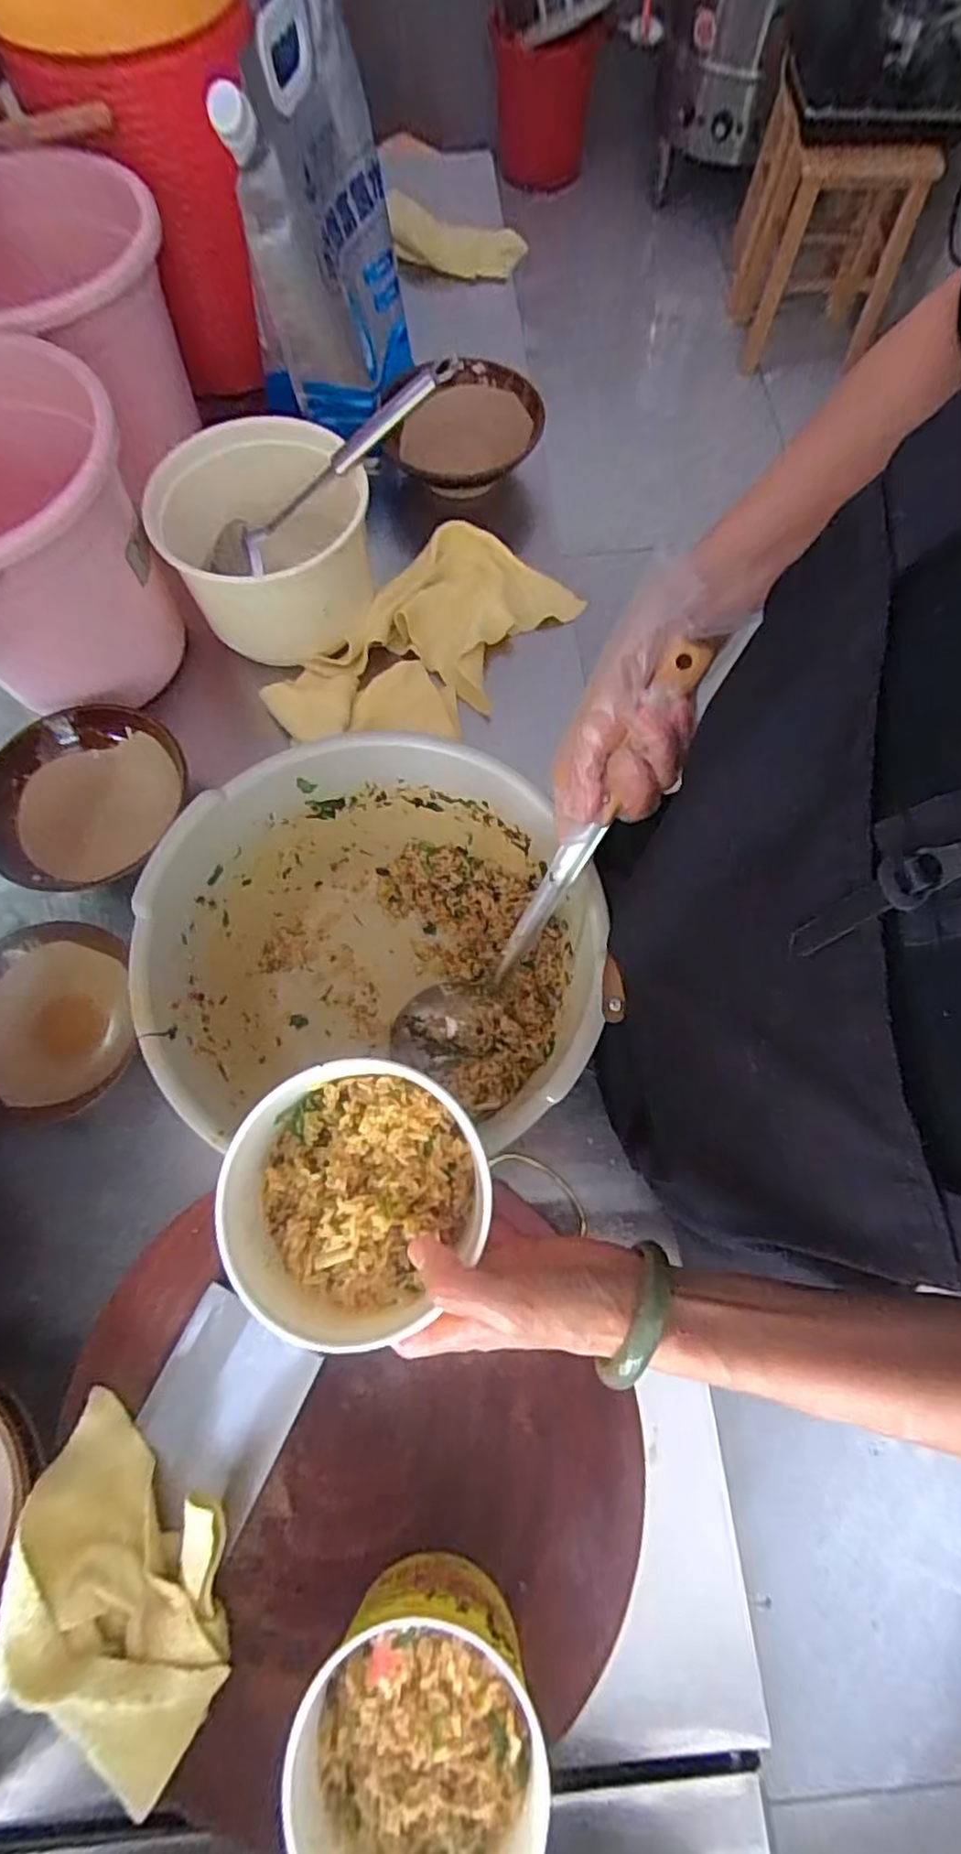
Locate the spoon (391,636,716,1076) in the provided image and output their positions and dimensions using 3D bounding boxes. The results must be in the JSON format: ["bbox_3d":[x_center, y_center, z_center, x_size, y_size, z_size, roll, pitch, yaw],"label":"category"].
[{"bbox_3d":[0.031,-0.013,0.452,0.064,0.053,0.319,42,119,16],"label":"spoon"}]

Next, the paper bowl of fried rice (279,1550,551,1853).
[{"bbox_3d":[-0.030,0.437,0.366,0.124,0.081,0.126,-1,69,2],"label":"paper bowl of fried rice"}]

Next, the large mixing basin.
[{"bbox_3d":[-0.075,0.016,0.522,0.298,0.158,0.272,-1,69,2],"label":"large mixing basin"}]

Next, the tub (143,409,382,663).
[{"bbox_3d":[-0.201,-0.366,0.663,0.187,0.145,0.170,-1,69,2],"label":"tub"}]

